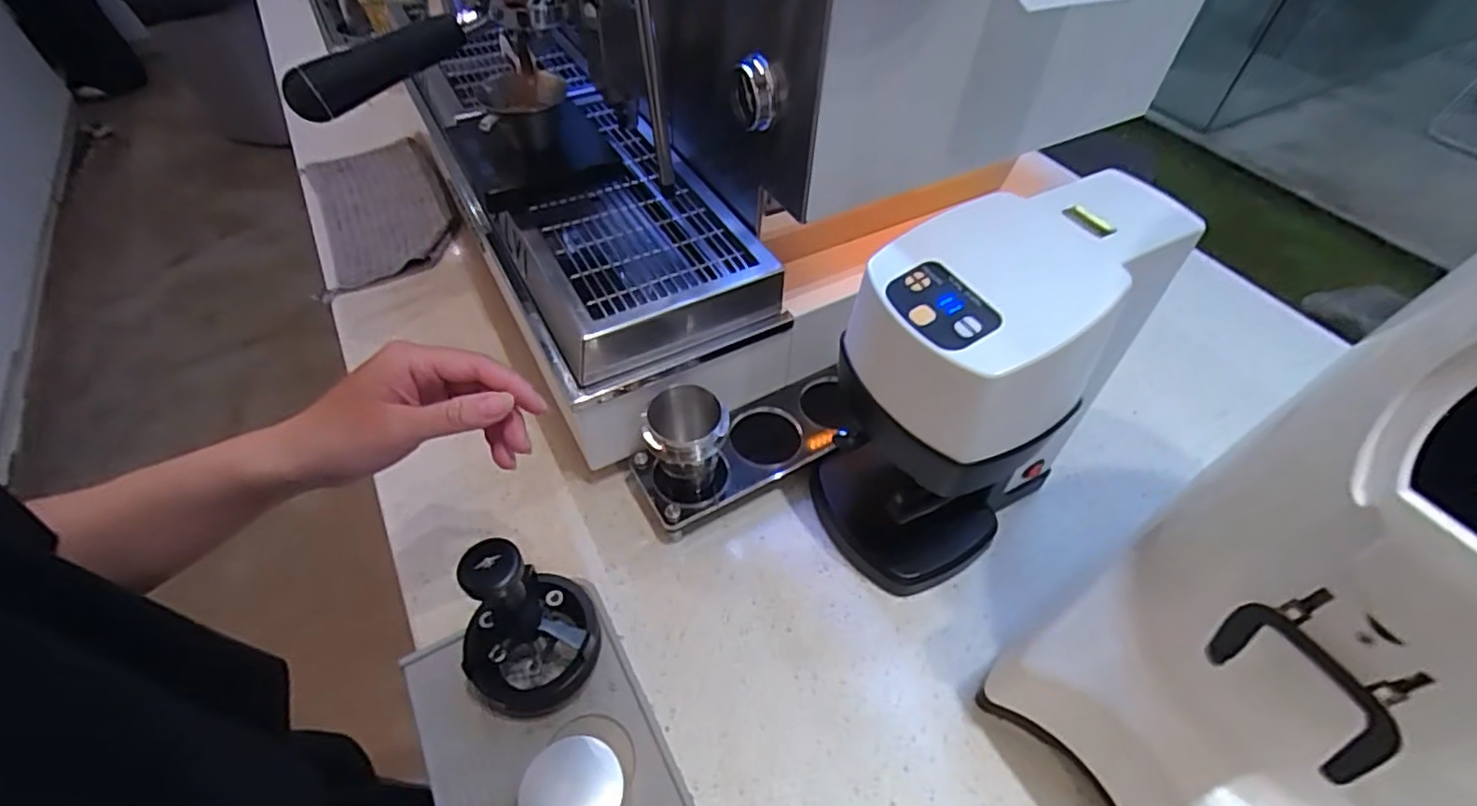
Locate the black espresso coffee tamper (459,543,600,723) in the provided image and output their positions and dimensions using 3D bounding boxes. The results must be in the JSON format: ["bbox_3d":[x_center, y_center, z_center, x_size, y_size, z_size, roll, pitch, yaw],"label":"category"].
[{"bbox_3d":[-0.140,0.146,0.413,0.071,0.157,0.086,35,58,26],"label":"black espresso coffee tamper"}]

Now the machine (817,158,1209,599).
[{"bbox_3d":[0.165,-0.008,0.469,0.191,0.273,0.140,-31,57,-23],"label":"machine"}]

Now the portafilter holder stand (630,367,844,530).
[{"bbox_3d":[0.012,0.046,0.572,0.203,0.048,0.083,-24,54,-19],"label":"portafilter holder stand"}]

